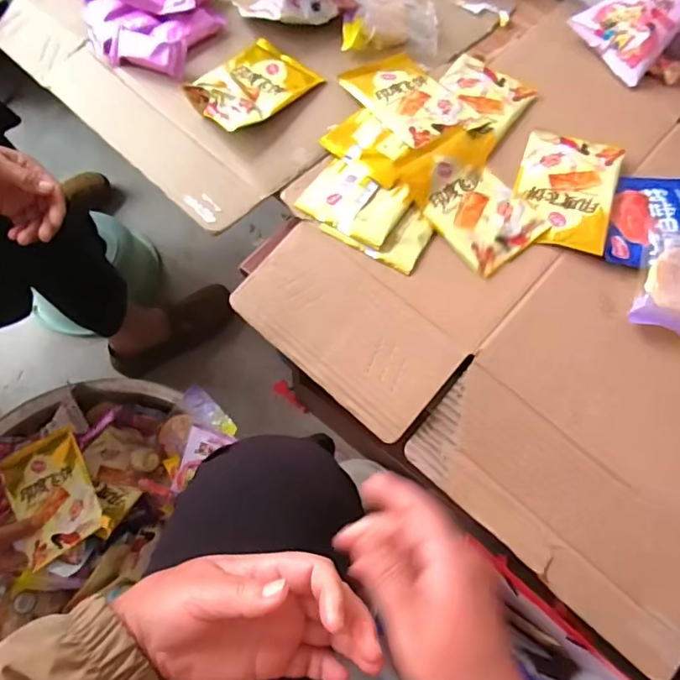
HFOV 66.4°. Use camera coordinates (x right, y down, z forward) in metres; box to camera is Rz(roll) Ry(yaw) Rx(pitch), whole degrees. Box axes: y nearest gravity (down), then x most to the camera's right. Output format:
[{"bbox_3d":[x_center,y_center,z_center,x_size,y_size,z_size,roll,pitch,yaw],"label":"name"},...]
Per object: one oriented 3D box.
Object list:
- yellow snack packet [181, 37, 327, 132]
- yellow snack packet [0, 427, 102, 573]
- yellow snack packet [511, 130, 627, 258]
[{"bbox_3d":[-0.104,-0.297,0.598,0.102,0.022,0.139,39,72,14],"label":"yellow snack packet"},{"bbox_3d":[-0.374,0.199,0.670,0.104,0.021,0.148,-26,69,-15],"label":"yellow snack packet"},{"bbox_3d":[0.244,-0.166,0.558,0.102,0.007,0.152,19,68,6],"label":"yellow snack packet"}]

